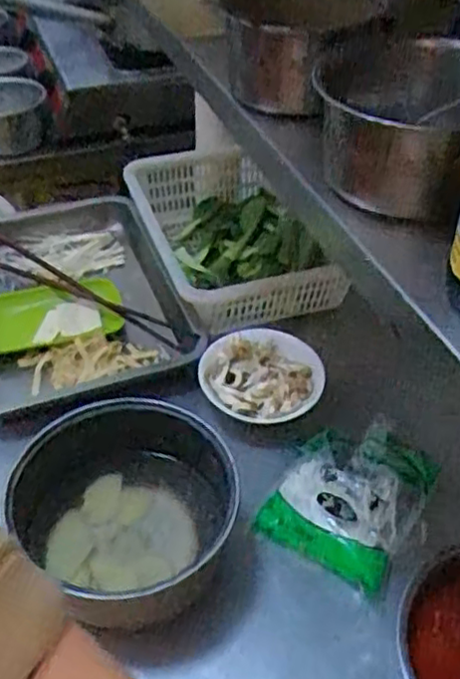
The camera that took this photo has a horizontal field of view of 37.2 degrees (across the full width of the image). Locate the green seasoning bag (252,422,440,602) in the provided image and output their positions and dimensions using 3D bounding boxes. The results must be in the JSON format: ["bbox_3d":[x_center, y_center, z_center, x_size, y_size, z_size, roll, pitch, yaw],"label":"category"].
[{"bbox_3d":[0.122,0.162,0.711,0.144,0.053,0.155,26,48,23],"label":"green seasoning bag"}]

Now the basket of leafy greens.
[{"bbox_3d":[-0.010,-0.150,0.971,0.208,0.112,0.380,-14,46,-17],"label":"basket of leafy greens"}]

